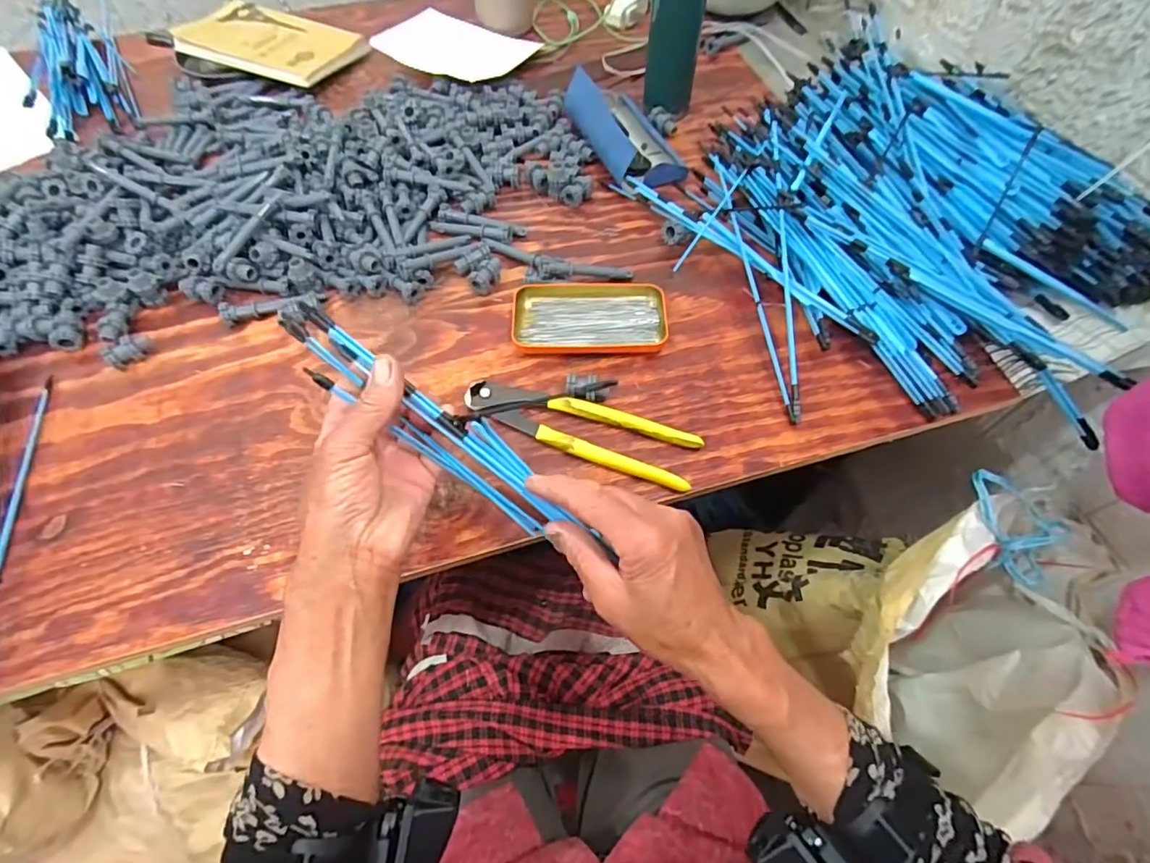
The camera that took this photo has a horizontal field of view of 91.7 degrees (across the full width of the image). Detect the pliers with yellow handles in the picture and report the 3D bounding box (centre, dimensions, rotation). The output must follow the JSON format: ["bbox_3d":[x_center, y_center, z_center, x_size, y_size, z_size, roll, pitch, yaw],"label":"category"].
[{"bbox_3d":[0.004,-0.003,0.479,0.200,0.017,0.049,19,63,10],"label":"pliers with yellow handles"}]

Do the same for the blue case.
[{"bbox_3d":[0.061,-0.361,0.650,0.095,0.052,0.170,-20,63,-10],"label":"blue case"}]

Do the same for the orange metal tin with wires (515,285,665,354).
[{"bbox_3d":[0.014,-0.113,0.538,0.143,0.018,0.082,0,62,1],"label":"orange metal tin with wires"}]

